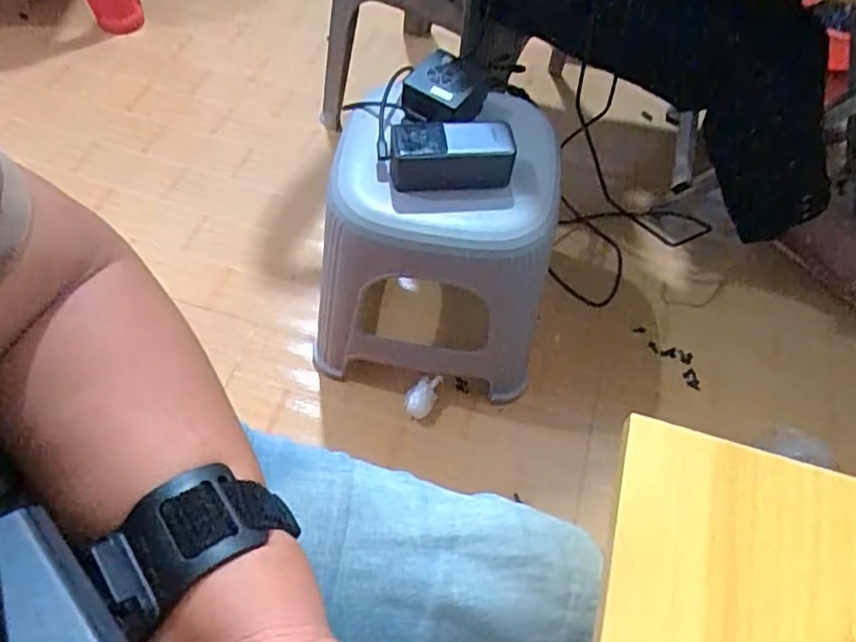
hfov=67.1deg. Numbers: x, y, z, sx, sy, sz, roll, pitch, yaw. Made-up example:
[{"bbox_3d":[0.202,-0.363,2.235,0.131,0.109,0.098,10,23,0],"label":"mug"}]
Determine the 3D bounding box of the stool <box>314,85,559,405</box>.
[{"bbox_3d":[0.017,-0.104,0.848,0.278,0.339,0.278,9,57,1],"label":"stool"}]

